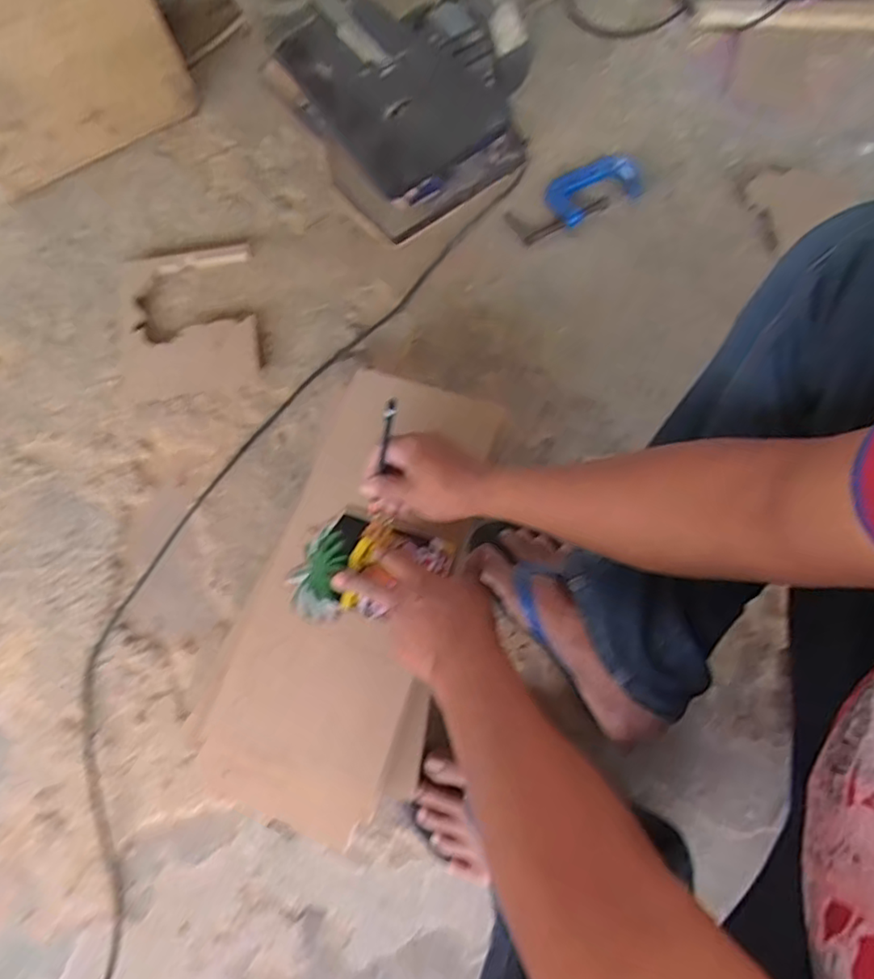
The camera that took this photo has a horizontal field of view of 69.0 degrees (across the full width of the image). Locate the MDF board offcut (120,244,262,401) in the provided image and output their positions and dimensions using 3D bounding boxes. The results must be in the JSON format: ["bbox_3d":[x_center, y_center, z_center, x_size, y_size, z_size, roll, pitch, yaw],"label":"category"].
[{"bbox_3d":[-0.334,-0.232,0.856,0.179,0.029,0.228,-8,71,-2],"label":"MDF board offcut"}]

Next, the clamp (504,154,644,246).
[{"bbox_3d":[0.193,-0.413,0.883,0.177,0.046,0.073,-27,72,-8],"label":"clamp"}]

